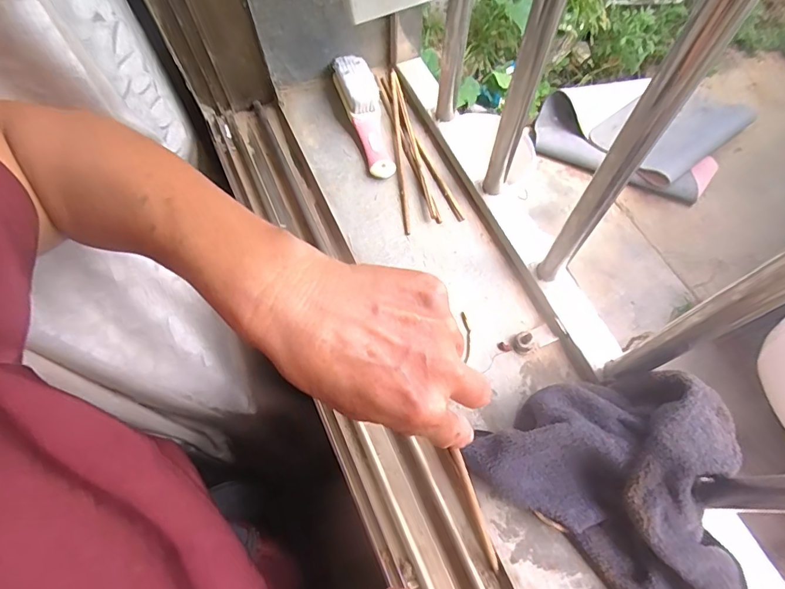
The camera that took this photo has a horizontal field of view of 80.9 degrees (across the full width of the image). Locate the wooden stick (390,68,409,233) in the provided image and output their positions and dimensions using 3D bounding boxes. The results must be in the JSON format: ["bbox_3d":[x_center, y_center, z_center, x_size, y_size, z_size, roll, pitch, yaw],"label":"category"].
[{"bbox_3d":[0.007,-0.166,0.519,0.007,0.009,0.221,-4,67,0],"label":"wooden stick"}]

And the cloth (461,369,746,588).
[{"bbox_3d":[0.178,0.130,0.342,0.194,0.076,0.144,37,72,15],"label":"cloth"}]

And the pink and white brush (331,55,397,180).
[{"bbox_3d":[-0.033,-0.203,0.517,0.044,0.034,0.156,-12,67,-4],"label":"pink and white brush"}]

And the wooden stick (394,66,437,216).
[{"bbox_3d":[0.023,-0.174,0.522,0.008,0.009,0.207,-11,67,-3],"label":"wooden stick"}]

